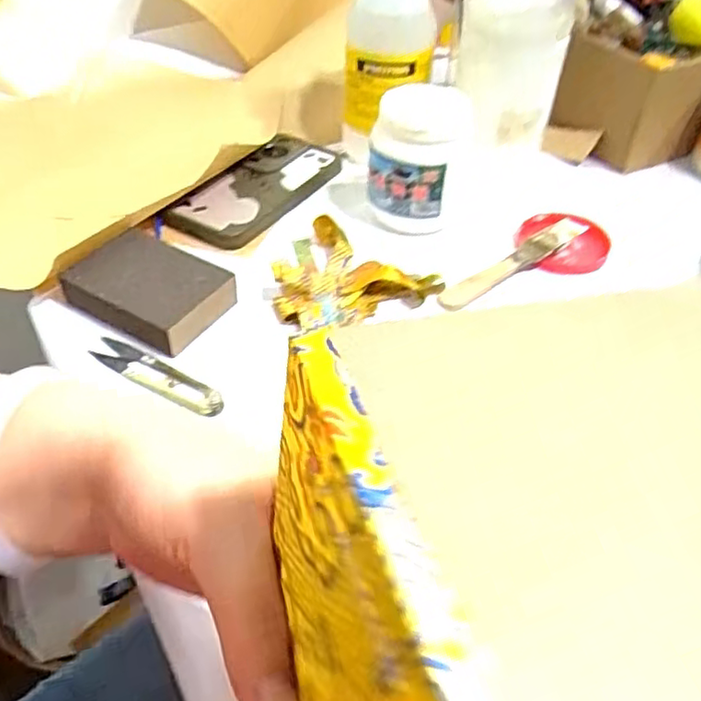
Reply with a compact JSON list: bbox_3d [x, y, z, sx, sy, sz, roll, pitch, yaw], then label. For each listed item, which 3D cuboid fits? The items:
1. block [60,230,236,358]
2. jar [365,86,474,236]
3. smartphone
[{"bbox_3d":[-0.136,-0.042,0.438,0.097,0.028,0.071,22,47,20],"label":"block"},{"bbox_3d":[0.049,-0.142,0.498,0.075,0.090,0.058,6,44,4],"label":"jar"},{"bbox_3d":[-0.073,-0.137,0.550,0.072,0.011,0.163,30,51,17],"label":"smartphone"}]

